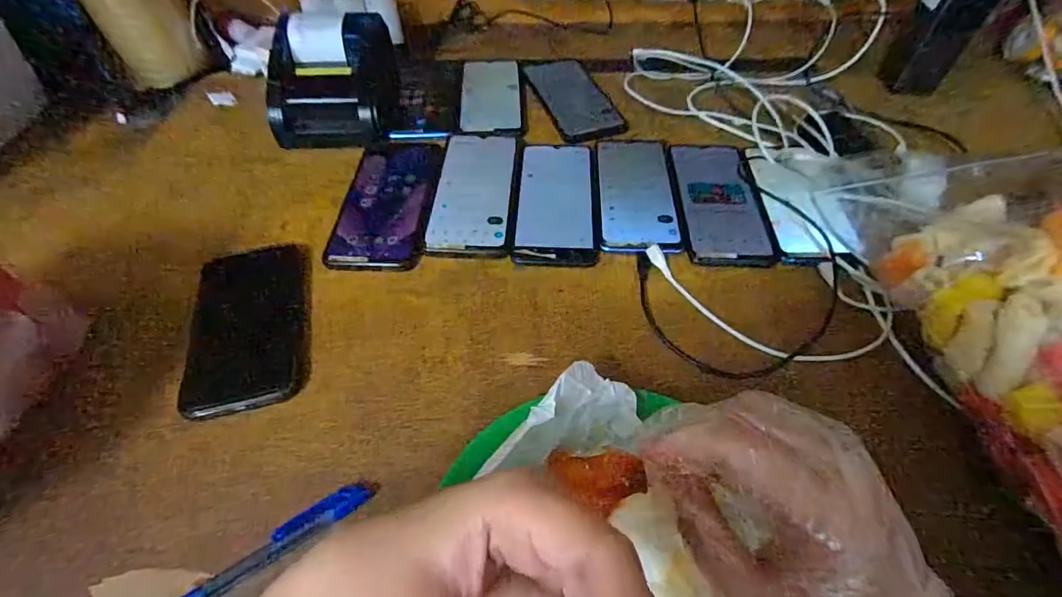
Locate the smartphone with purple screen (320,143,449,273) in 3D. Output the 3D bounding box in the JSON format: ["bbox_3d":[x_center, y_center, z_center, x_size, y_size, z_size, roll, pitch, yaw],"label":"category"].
[{"bbox_3d":[-0.133,-0.094,0.448,0.085,0.006,0.168,3,52,2],"label":"smartphone with purple screen"}]

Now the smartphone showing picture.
[{"bbox_3d":[0.177,-0.097,0.454,0.078,0.006,0.163,2,52,2],"label":"smartphone showing picture"}]

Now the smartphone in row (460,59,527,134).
[{"bbox_3d":[-0.046,-0.244,0.566,0.073,0.004,0.158,-3,52,-3],"label":"smartphone in row"}]

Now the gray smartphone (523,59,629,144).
[{"bbox_3d":[0.049,-0.243,0.574,0.077,0.008,0.173,-15,53,-12],"label":"gray smartphone"}]

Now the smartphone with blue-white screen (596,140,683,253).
[{"bbox_3d":[0.101,-0.107,0.462,0.072,0.006,0.169,3,52,2],"label":"smartphone with blue-white screen"}]

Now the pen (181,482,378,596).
[{"bbox_3d":[-0.155,0.144,0.264,0.142,0.011,0.018,-27,57,-20],"label":"pen"}]

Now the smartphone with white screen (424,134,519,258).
[{"bbox_3d":[-0.054,-0.107,0.458,0.074,0.005,0.168,2,52,1],"label":"smartphone with white screen"}]

